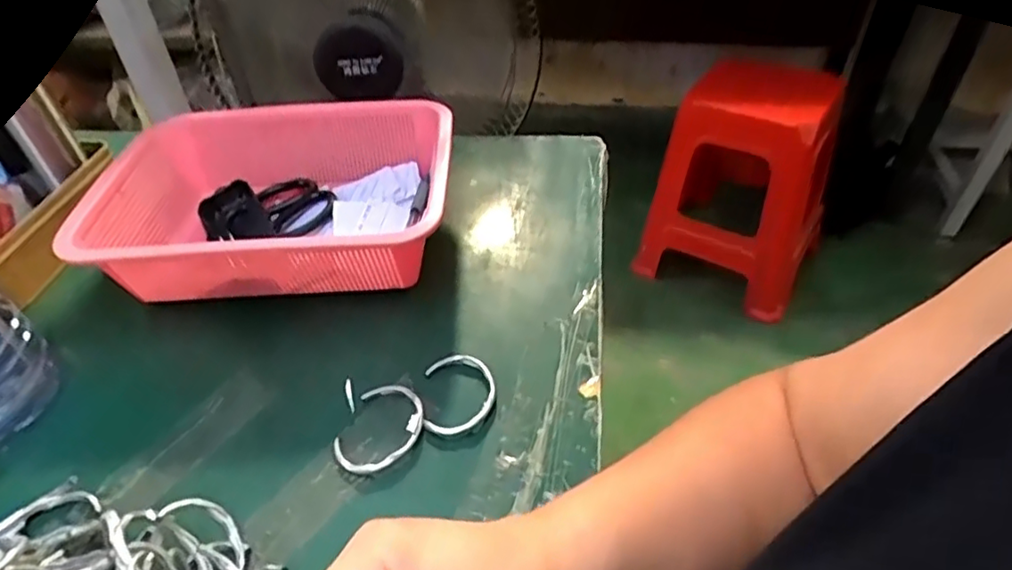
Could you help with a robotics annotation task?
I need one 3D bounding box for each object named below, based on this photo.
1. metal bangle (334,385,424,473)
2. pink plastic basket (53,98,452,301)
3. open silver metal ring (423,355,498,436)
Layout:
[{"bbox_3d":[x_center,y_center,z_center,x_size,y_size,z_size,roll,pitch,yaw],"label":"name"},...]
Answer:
[{"bbox_3d":[-0.084,0.096,0.418,0.053,0.012,0.067,14,45,18],"label":"metal bangle"},{"bbox_3d":[-0.194,-0.072,0.551,0.295,0.092,0.206,-3,42,1],"label":"pink plastic basket"},{"bbox_3d":[-0.033,0.076,0.438,0.050,0.006,0.067,-5,42,-1],"label":"open silver metal ring"}]

